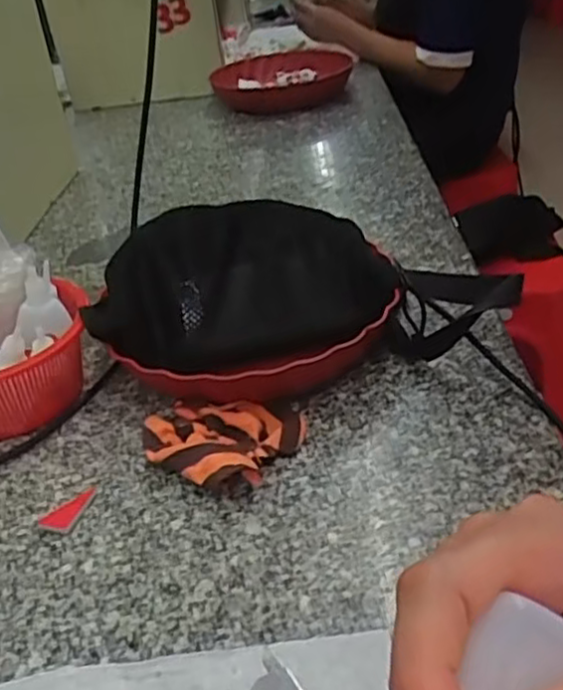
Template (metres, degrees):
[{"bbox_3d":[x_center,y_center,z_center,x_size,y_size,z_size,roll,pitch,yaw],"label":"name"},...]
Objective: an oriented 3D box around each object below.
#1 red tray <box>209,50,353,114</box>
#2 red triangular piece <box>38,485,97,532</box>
[{"bbox_3d":[-0.001,-0.443,1.212,0.201,0.065,0.196,11,37,25],"label":"red tray"},{"bbox_3d":[-0.141,0.106,0.476,0.023,0.004,0.040,9,37,23],"label":"red triangular piece"}]

